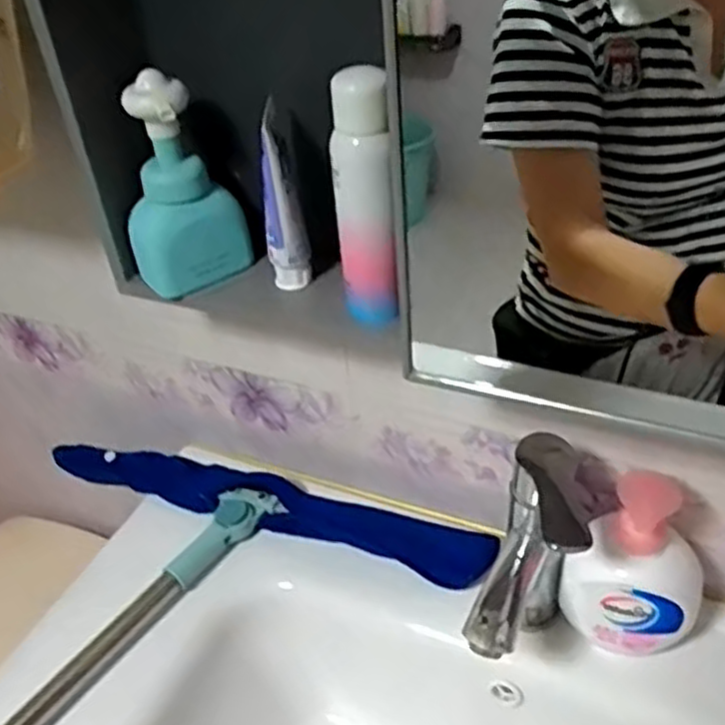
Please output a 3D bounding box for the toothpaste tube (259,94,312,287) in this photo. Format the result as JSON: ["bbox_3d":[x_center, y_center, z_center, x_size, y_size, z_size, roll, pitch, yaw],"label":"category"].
[{"bbox_3d":[-0.058,-0.106,0.519,0.025,0.127,0.031,24,45,32],"label":"toothpaste tube"}]

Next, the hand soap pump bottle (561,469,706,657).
[{"bbox_3d":[0.205,0.154,0.566,0.099,0.153,0.057,10,39,17],"label":"hand soap pump bottle"}]

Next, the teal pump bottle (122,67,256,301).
[{"bbox_3d":[-0.130,-0.124,0.539,0.057,0.147,0.067,21,43,29],"label":"teal pump bottle"}]

